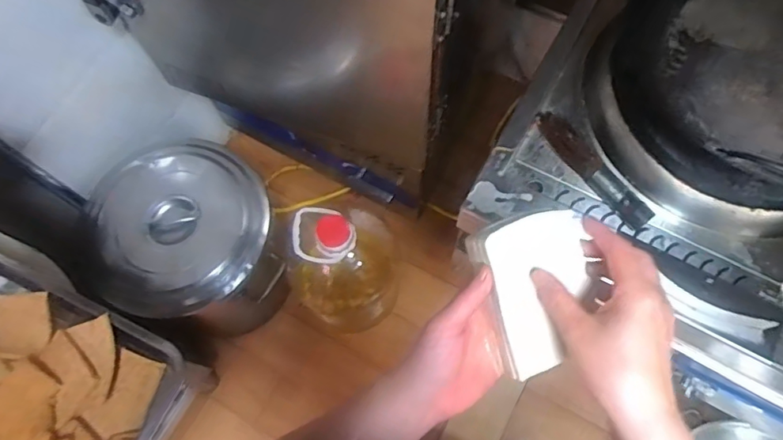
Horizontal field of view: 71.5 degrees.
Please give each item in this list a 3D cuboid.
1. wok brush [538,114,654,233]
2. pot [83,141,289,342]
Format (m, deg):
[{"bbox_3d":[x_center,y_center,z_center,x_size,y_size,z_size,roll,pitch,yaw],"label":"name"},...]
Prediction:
[{"bbox_3d":[0.308,-0.083,0.849,0.034,0.053,0.236,-28,72,-9],"label":"wok brush"},{"bbox_3d":[-0.494,0.075,1.422,0.418,0.397,0.484,-35,73,-11],"label":"pot"}]

